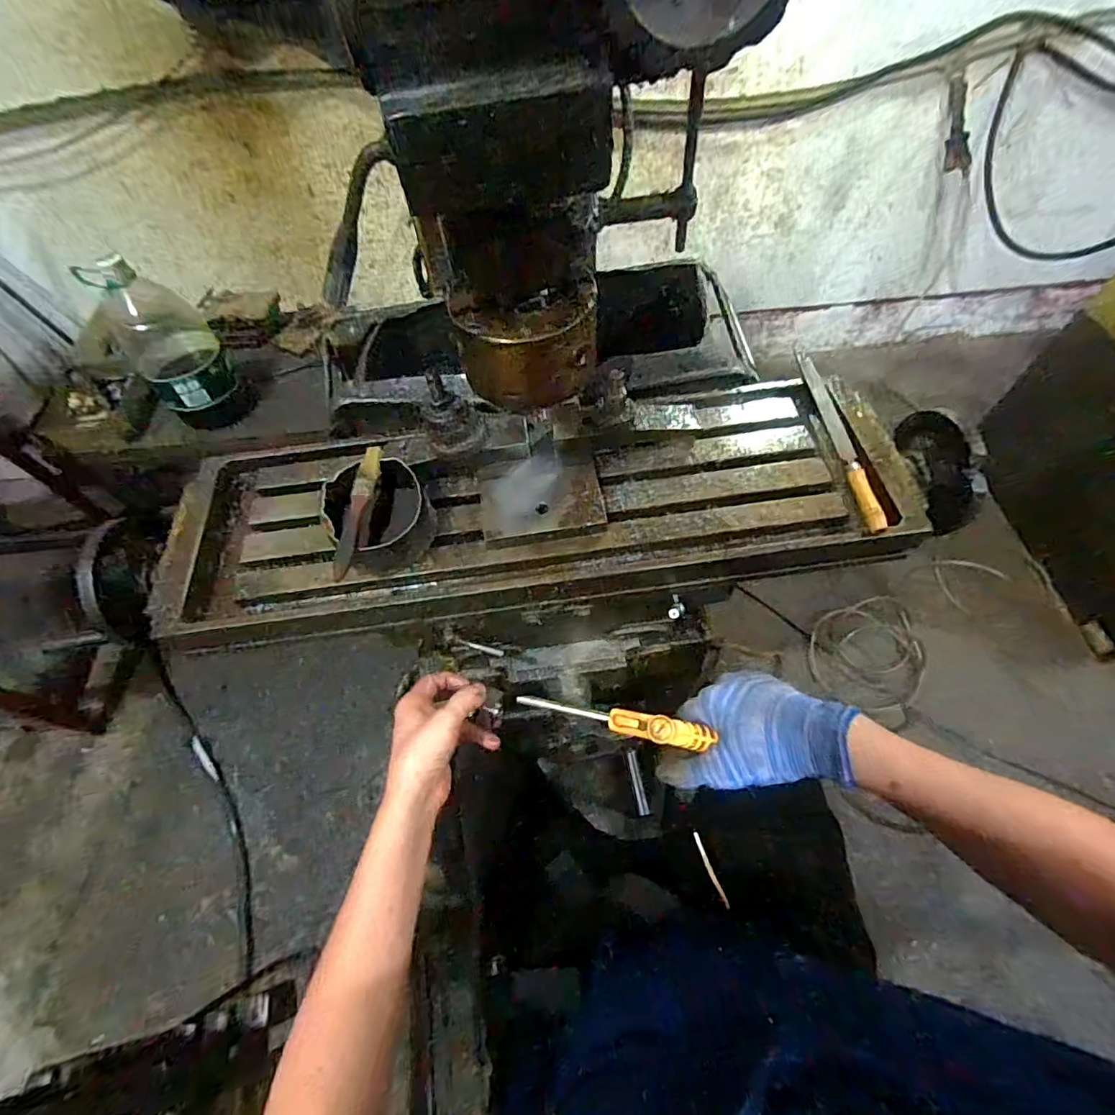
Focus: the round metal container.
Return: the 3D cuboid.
[{"bbox_3d":[-0.182,-0.049,0.541,0.096,0.057,0.108,-20,60,-9],"label":"round metal container"}]

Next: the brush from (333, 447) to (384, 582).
[{"bbox_3d":[-0.194,-0.047,0.513,0.021,0.026,0.139,2,60,4],"label":"brush"}]

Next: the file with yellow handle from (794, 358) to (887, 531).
[{"bbox_3d":[0.318,-0.137,0.590,0.019,0.016,0.254,-5,59,0],"label":"file with yellow handle"}]

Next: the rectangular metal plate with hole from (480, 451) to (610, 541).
[{"bbox_3d":[-0.018,-0.068,0.561,0.127,0.014,0.093,-8,62,0],"label":"rectangular metal plate with hole"}]

